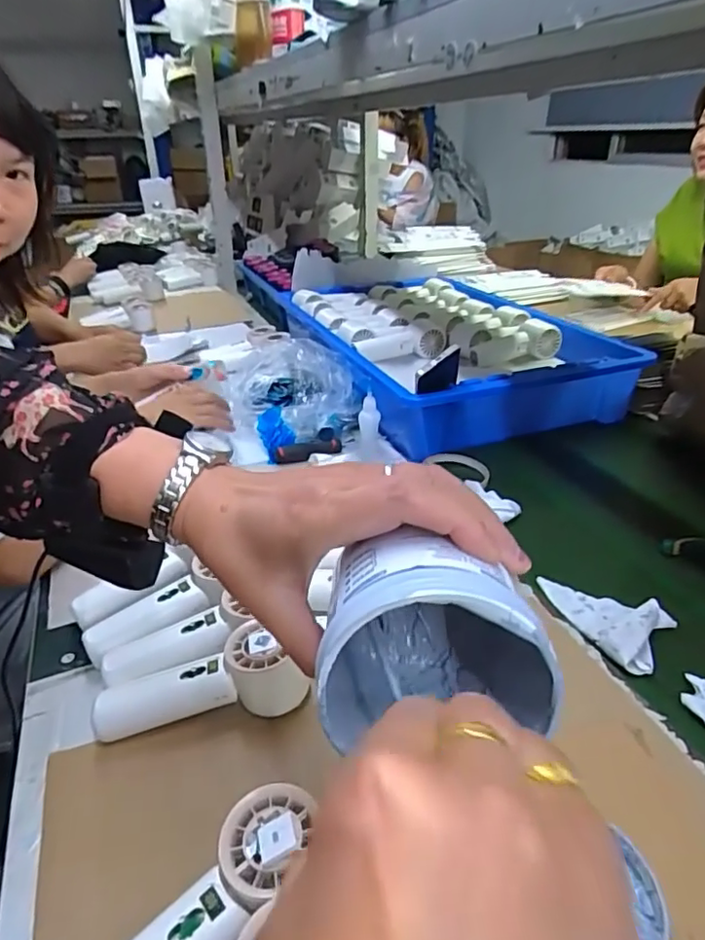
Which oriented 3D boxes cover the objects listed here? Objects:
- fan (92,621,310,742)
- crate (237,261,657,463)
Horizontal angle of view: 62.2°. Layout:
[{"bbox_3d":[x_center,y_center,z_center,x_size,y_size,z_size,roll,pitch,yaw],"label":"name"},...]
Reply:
[{"bbox_3d":[-0.116,0.158,0.442,0.151,0.051,0.059,-4,30,-4],"label":"fan"},{"bbox_3d":[0.128,-0.236,1.041,0.409,0.131,0.639,-13,33,-21],"label":"crate"}]

